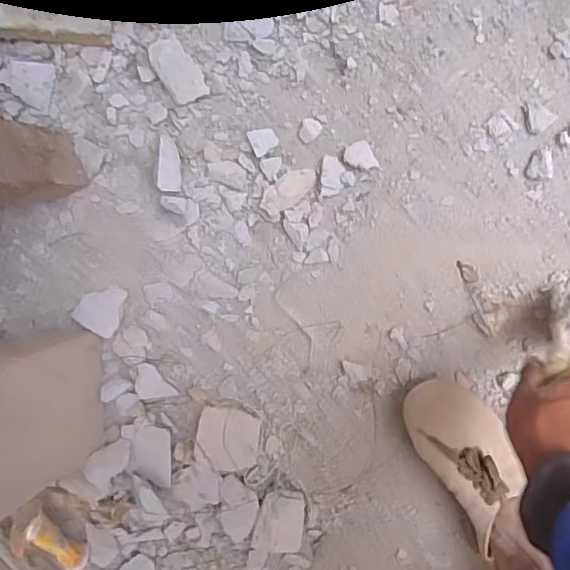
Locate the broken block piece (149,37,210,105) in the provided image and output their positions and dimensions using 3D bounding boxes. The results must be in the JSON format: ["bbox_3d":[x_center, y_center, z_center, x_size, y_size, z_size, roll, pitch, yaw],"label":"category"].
[{"bbox_3d":[-0.123,-0.243,0.648,0.040,0.020,0.074,-35,94,7],"label":"broken block piece"}]

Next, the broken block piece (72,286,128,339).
[{"bbox_3d":[-0.224,0.028,0.701,0.055,0.013,0.061,30,98,-1],"label":"broken block piece"}]

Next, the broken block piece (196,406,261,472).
[{"bbox_3d":[-0.068,0.188,0.695,0.076,0.007,0.074,7,86,-17],"label":"broken block piece"}]

